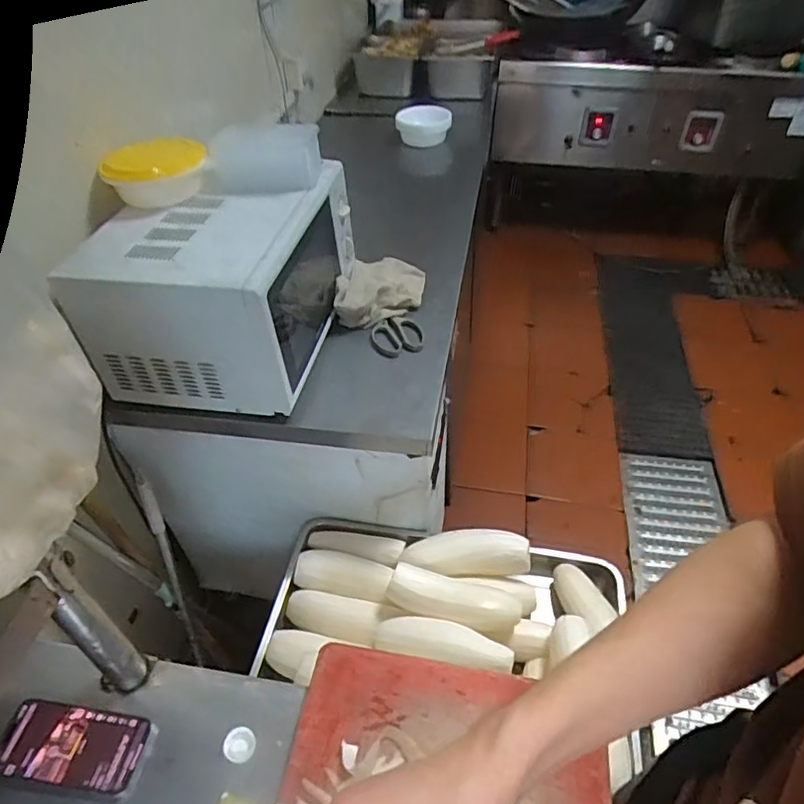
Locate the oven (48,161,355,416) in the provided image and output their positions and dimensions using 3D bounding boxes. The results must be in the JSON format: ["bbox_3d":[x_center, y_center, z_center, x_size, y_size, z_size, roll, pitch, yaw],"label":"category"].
[{"bbox_3d":[-0.310,-0.227,1.023,0.341,0.245,0.434,6,45,7],"label":"oven"}]

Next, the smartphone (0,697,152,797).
[{"bbox_3d":[-0.332,0.345,0.573,0.139,0.006,0.068,8,48,4],"label":"smartphone"}]

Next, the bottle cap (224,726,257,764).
[{"bbox_3d":[-0.163,0.345,0.573,0.031,0.013,0.030,-1,44,1],"label":"bottle cap"}]

